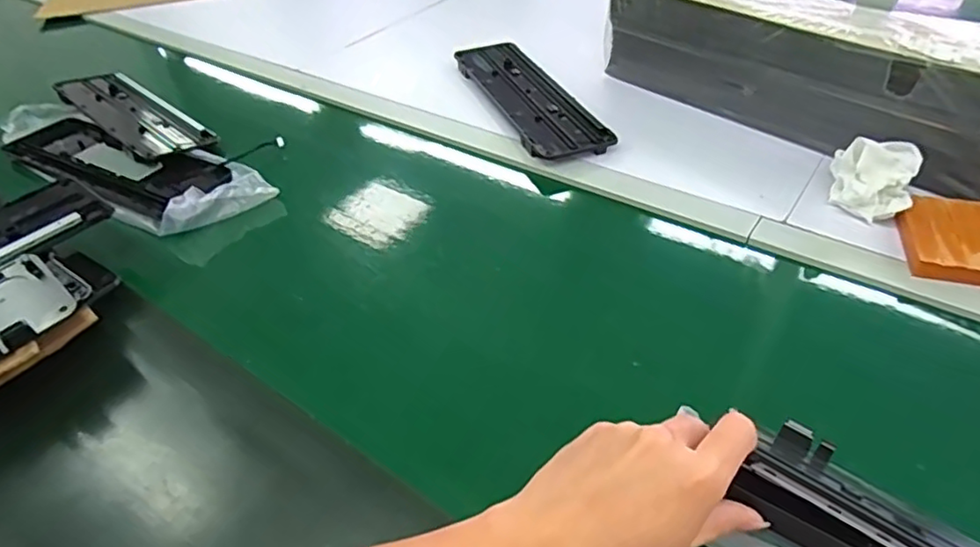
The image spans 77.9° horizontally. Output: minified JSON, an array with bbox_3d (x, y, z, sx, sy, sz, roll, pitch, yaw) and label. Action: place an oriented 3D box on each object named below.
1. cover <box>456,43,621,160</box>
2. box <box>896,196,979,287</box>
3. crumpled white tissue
[{"bbox_3d":[0.049,-0.252,0.867,0.101,0.027,0.345,-16,44,-14],"label":"cover"},{"bbox_3d":[0.455,-0.032,0.583,0.102,0.023,0.107,9,44,14],"label":"box"},{"bbox_3d":[0.397,-0.103,0.628,0.077,0.078,0.089,20,47,24],"label":"crumpled white tissue"}]

